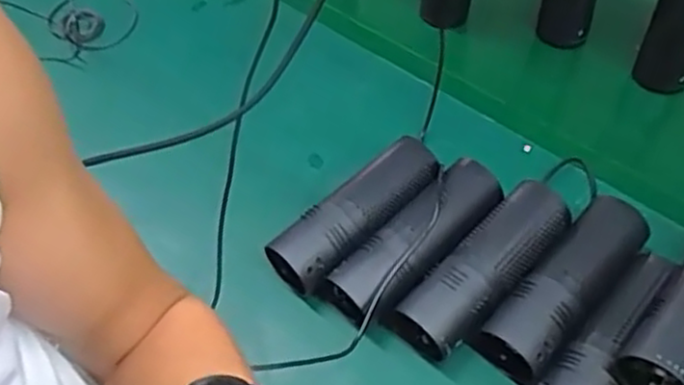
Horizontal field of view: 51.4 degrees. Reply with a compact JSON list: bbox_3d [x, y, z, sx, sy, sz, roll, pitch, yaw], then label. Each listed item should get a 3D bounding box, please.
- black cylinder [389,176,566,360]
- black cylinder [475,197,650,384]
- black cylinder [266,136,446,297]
[{"bbox_3d":[0.113,0.061,0.566,0.163,0.060,0.061,-38,61,-19],"label":"black cylinder"},{"bbox_3d":[0.176,0.076,0.566,0.056,0.057,0.167,36,65,24],"label":"black cylinder"},{"bbox_3d":[0.017,0.023,0.607,0.162,0.064,0.055,-39,62,-20],"label":"black cylinder"}]

